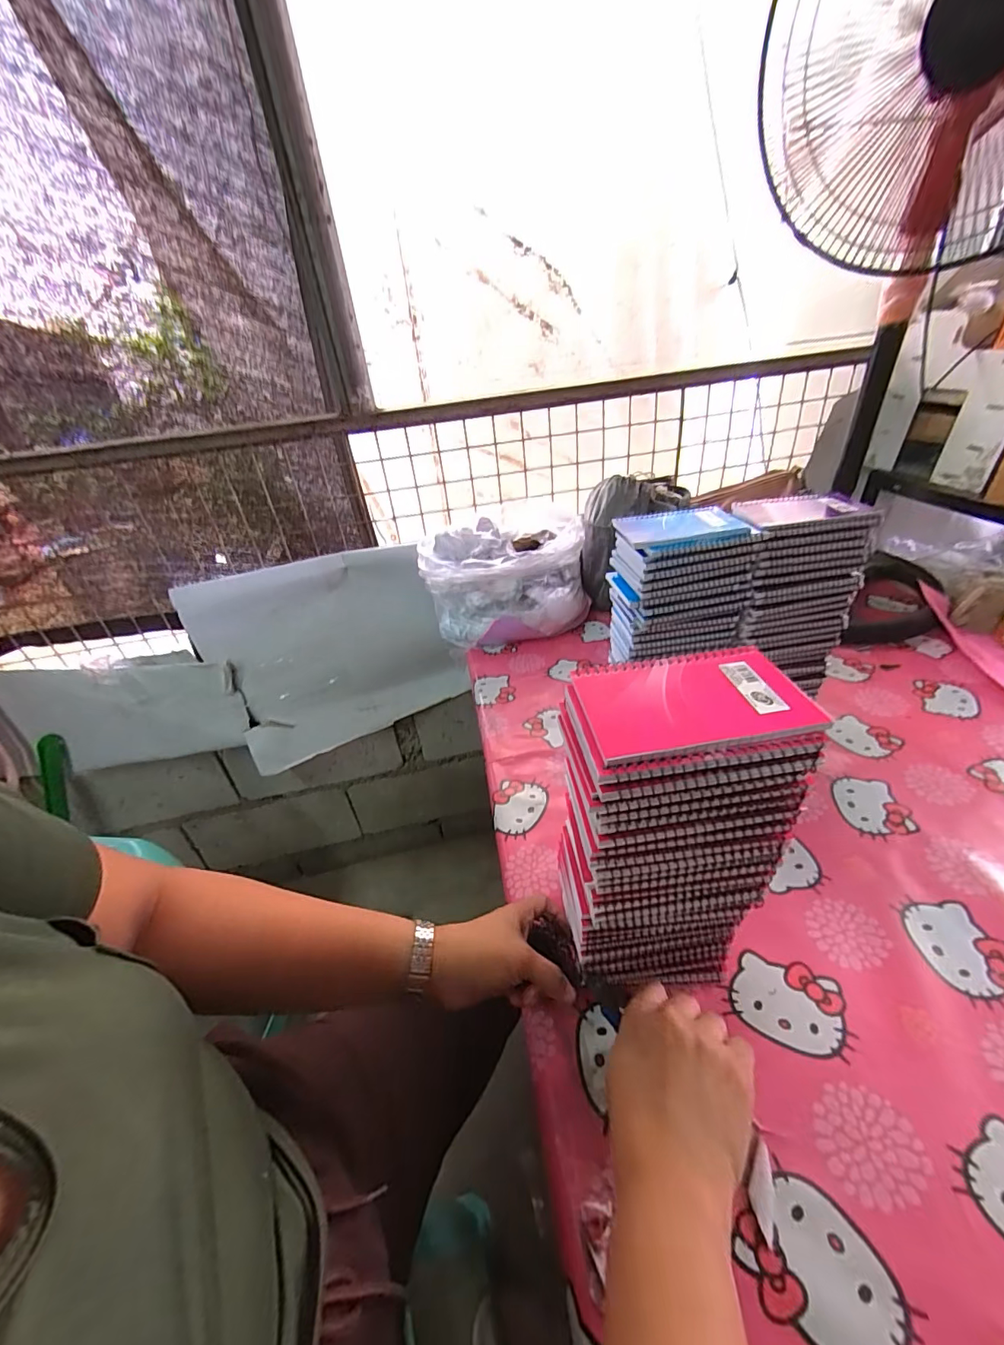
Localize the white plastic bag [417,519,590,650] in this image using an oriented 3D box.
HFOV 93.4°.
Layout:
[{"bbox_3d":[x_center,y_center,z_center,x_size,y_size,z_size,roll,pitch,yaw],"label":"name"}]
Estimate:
[{"bbox_3d":[0.006,-0.178,0.924,0.315,0.176,0.180,-4,35,4],"label":"white plastic bag"}]

